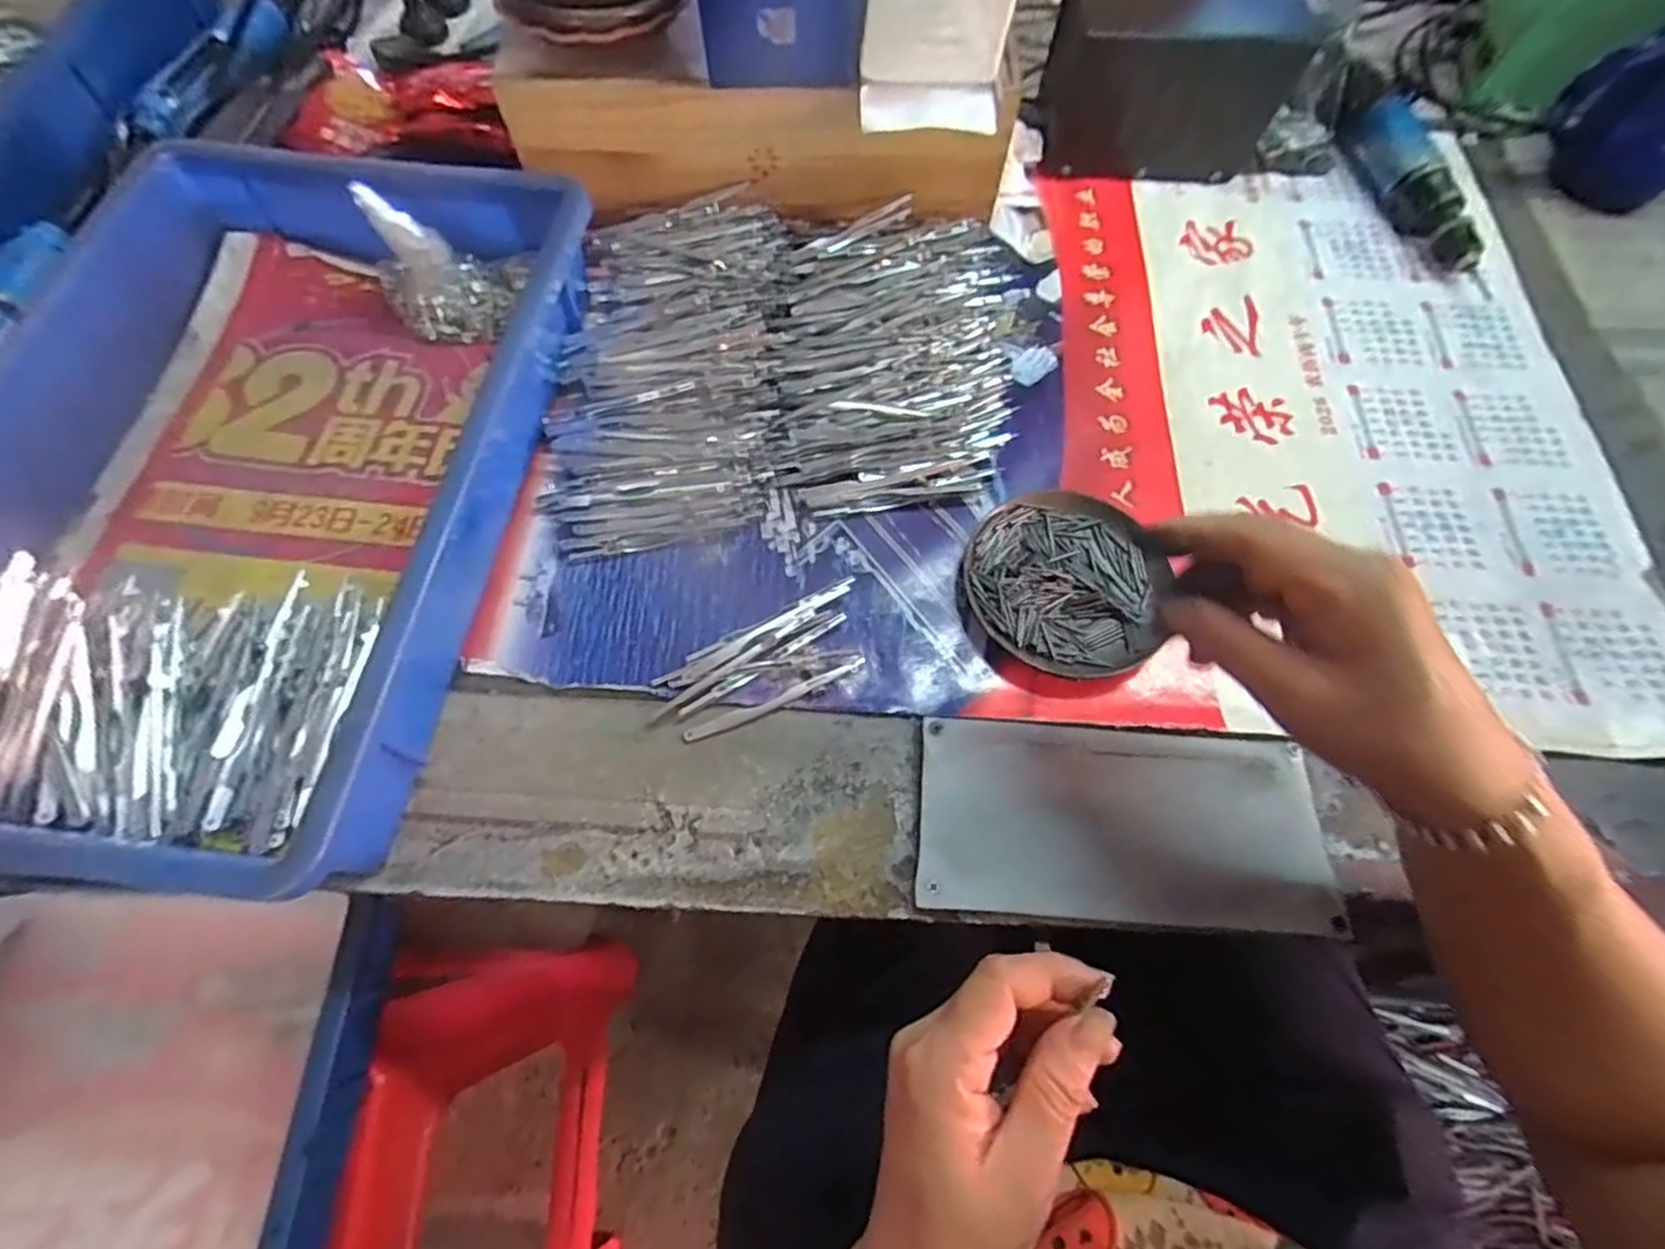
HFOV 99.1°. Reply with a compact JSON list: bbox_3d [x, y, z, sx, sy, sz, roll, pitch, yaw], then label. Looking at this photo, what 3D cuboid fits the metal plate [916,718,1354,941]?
[{"bbox_3d":[0.144,0.098,0.354,0.198,0.008,0.093,4,66,0],"label":"metal plate"}]

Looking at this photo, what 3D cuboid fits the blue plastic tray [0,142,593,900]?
[{"bbox_3d":[-0.322,-0.095,0.390,0.285,0.069,0.418,7,67,2],"label":"blue plastic tray"}]

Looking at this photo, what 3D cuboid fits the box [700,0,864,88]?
[{"bbox_3d":[-0.036,-0.406,0.436,0.092,0.066,0.128,-6,67,-3],"label":"box"}]

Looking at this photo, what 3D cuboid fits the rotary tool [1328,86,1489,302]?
[{"bbox_3d":[0.443,-0.324,0.525,0.036,0.047,0.164,-15,68,-7],"label":"rotary tool"}]

